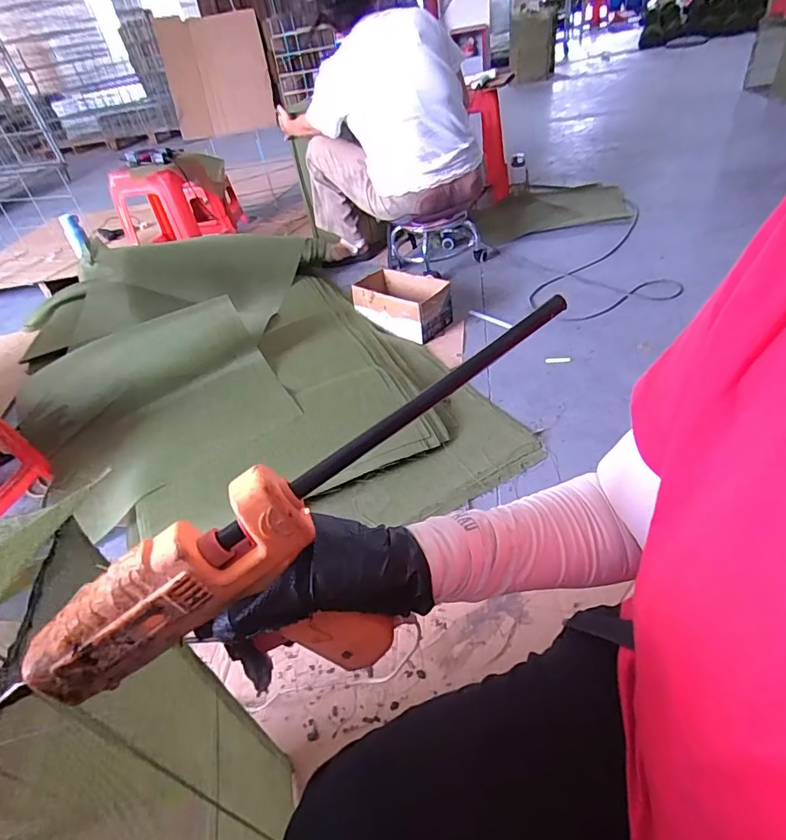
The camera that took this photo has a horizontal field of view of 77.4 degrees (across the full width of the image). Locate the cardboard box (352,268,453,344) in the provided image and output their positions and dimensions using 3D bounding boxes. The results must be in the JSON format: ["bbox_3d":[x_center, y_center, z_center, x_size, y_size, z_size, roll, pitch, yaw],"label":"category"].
[{"bbox_3d":[0.033,-0.390,1.595,0.300,0.126,0.185,25,52,37],"label":"cardboard box"}]

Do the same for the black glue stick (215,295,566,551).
[{"bbox_3d":[0.005,-0.004,0.286,0.244,0.011,0.011,-35,48,-9],"label":"black glue stick"}]

